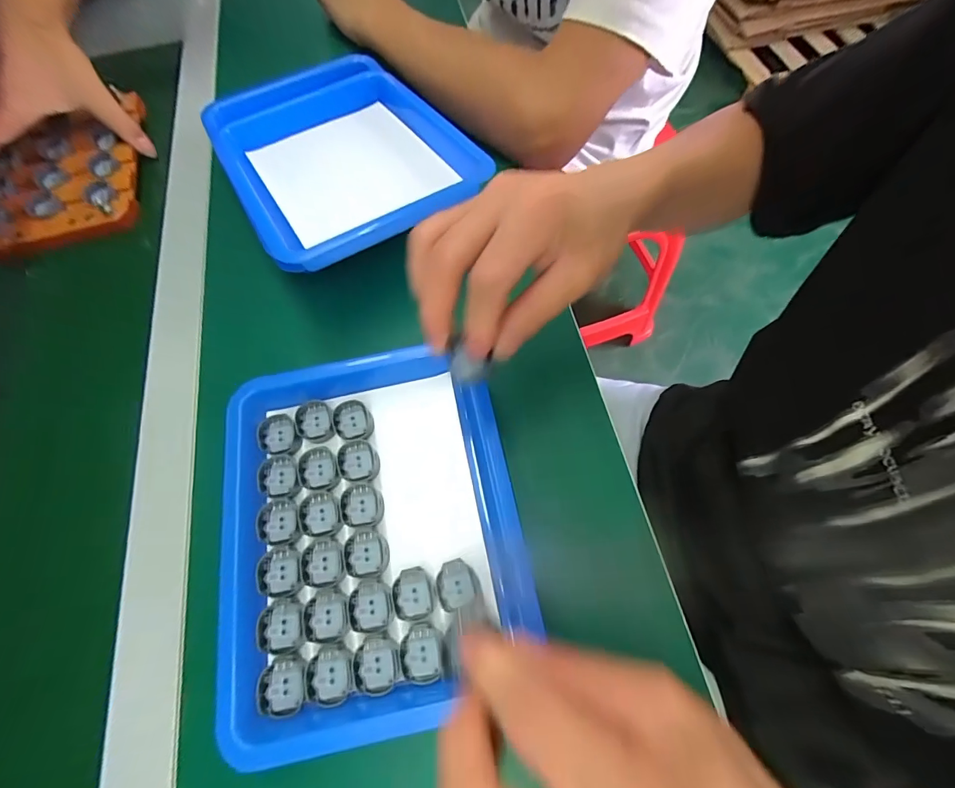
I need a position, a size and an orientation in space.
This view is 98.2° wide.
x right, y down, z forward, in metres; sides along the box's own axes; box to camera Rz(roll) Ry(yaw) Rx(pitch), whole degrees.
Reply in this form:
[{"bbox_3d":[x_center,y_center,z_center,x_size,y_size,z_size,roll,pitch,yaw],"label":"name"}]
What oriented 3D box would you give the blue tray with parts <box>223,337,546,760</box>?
[{"bbox_3d":[-0.072,0.084,0.265,0.170,0.041,0.209,-13,67,-2],"label":"blue tray with parts"}]

